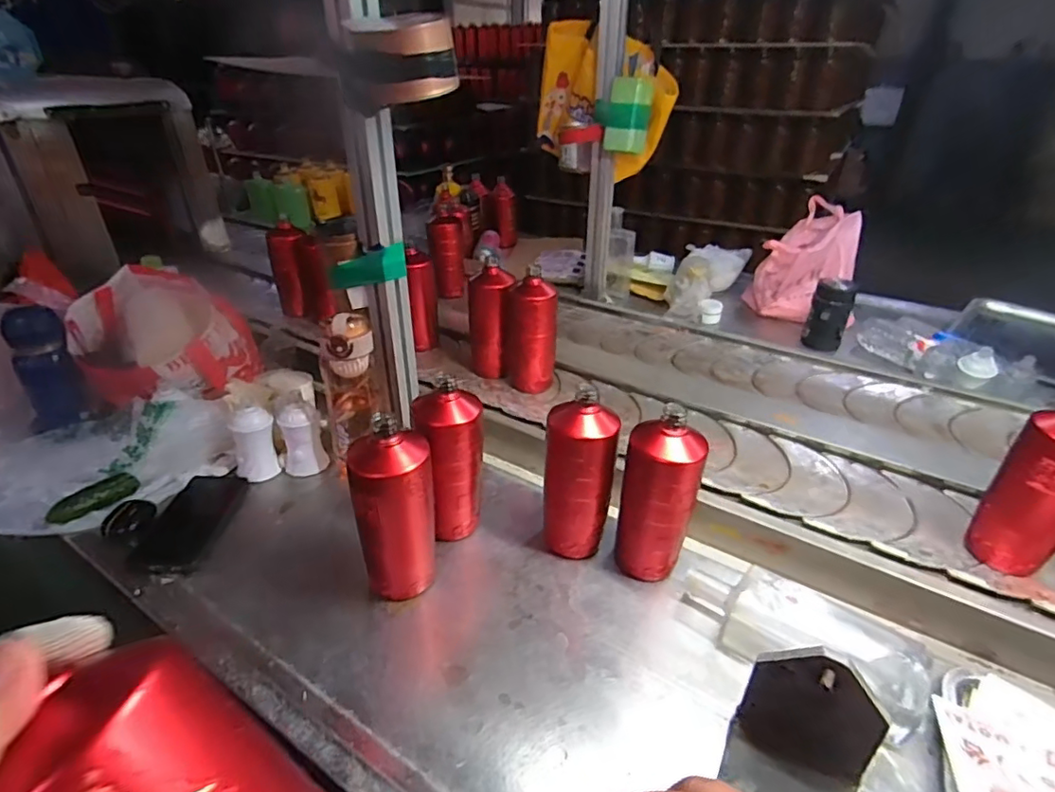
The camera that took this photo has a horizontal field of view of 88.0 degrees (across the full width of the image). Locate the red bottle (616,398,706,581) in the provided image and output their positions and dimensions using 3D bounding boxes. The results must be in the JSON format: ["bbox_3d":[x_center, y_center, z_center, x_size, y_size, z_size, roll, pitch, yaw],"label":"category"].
[{"bbox_3d":[0.144,0.113,0.608,0.081,0.196,0.062,14,33,19],"label":"red bottle"}]

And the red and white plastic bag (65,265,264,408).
[{"bbox_3d":[-0.575,-0.094,0.853,0.274,0.133,0.212,27,39,35],"label":"red and white plastic bag"}]

